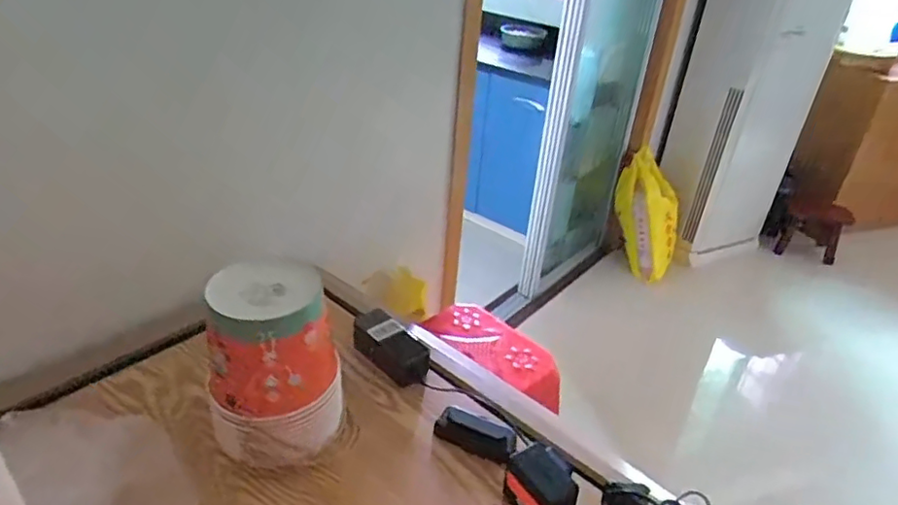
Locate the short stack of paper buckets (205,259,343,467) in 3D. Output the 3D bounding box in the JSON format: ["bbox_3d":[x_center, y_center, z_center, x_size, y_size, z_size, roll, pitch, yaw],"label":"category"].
[{"bbox_3d":[-0.217,0.133,0.744,0.154,0.210,0.162,-4,32,-15],"label":"short stack of paper buckets"}]

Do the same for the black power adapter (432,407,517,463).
[{"bbox_3d":[0.036,0.241,0.788,0.108,0.028,0.049,18,33,20],"label":"black power adapter"}]

